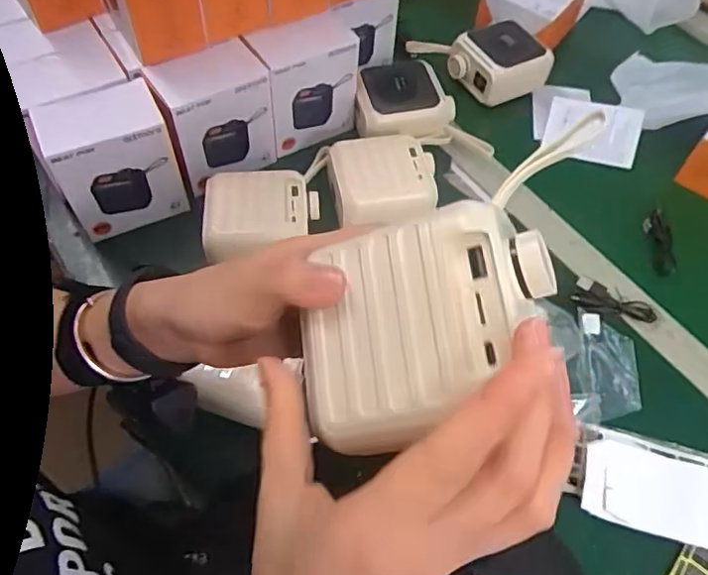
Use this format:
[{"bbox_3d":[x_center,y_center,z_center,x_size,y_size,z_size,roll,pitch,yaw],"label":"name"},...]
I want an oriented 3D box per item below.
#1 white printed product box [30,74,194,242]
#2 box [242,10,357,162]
[{"bbox_3d":[-0.213,-0.111,0.514,0.097,0.113,0.069,-19,61,-13],"label":"white printed product box"},{"bbox_3d":[-0.050,-0.216,0.578,0.114,0.123,0.064,-33,65,-21],"label":"box"}]

